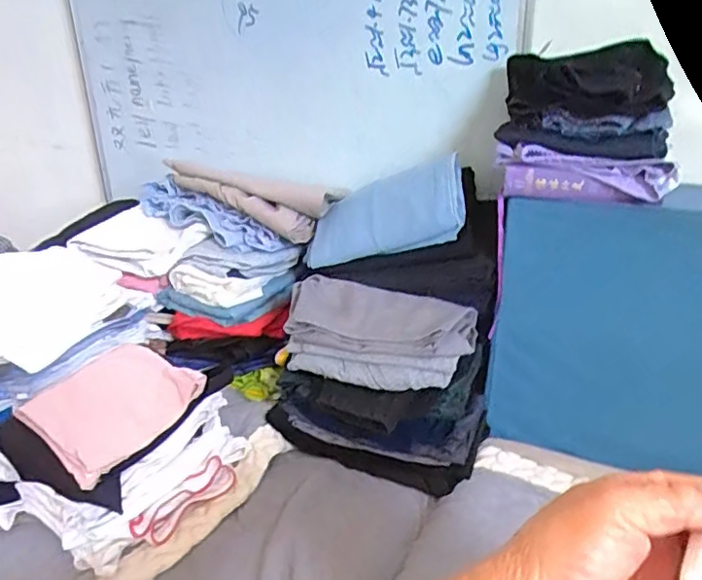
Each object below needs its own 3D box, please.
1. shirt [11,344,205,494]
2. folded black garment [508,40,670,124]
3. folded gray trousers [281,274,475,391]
[{"bbox_3d":[-0.280,0.134,0.692,0.141,0.046,0.174,13,28,30],"label":"shirt"},{"bbox_3d":[0.292,-0.261,0.736,0.183,0.073,0.142,5,25,15],"label":"folded black garment"},{"bbox_3d":[0.029,0.057,0.769,0.252,0.080,0.116,10,27,24],"label":"folded gray trousers"}]

